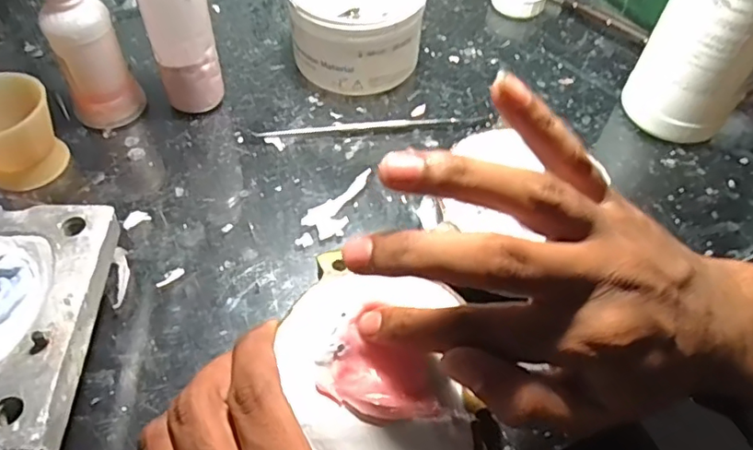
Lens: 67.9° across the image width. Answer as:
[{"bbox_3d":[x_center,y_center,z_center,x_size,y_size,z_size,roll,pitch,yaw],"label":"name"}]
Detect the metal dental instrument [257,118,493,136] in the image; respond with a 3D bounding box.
[{"bbox_3d":[-0.002,-0.066,0.372,0.155,0.004,0.007,-4,53,-8],"label":"metal dental instrument"}]

